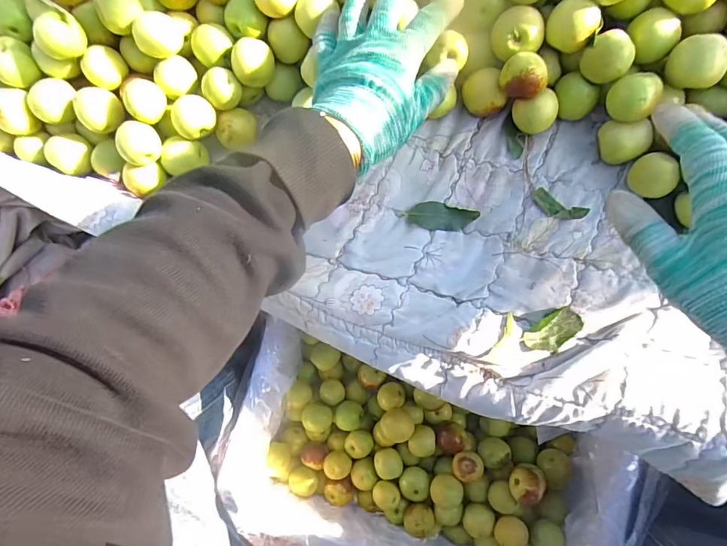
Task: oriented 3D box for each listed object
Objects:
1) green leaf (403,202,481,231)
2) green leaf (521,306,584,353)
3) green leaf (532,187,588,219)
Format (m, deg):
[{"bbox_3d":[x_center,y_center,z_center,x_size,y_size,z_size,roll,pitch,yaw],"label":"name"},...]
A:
[{"bbox_3d":[0.067,-0.048,0.364,0.059,0.005,0.024,2,82,5],"label":"green leaf"},{"bbox_3d":[0.153,0.046,0.340,0.046,0.010,0.026,-38,80,-2],"label":"green leaf"},{"bbox_3d":[0.162,-0.055,0.354,0.043,0.009,0.018,27,84,8],"label":"green leaf"}]

